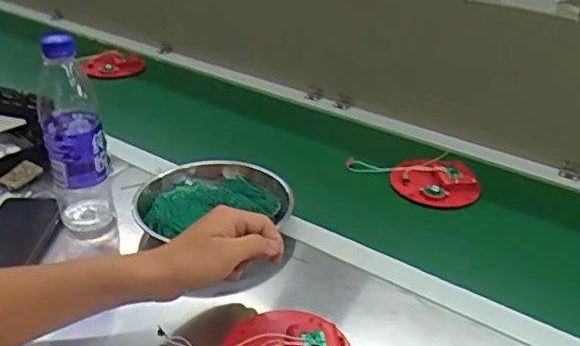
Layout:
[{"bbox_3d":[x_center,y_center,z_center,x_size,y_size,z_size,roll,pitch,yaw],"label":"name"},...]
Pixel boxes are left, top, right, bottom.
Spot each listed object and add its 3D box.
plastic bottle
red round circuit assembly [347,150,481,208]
[{"bbox_3d":[-0.244,-0.039,0.651,0.071,0.223,0.072,-11,33,-23],"label":"plastic bottle"},{"bbox_3d":[0.180,-0.003,0.814,0.097,0.031,0.166,-21,38,-36],"label":"red round circuit assembly"}]

